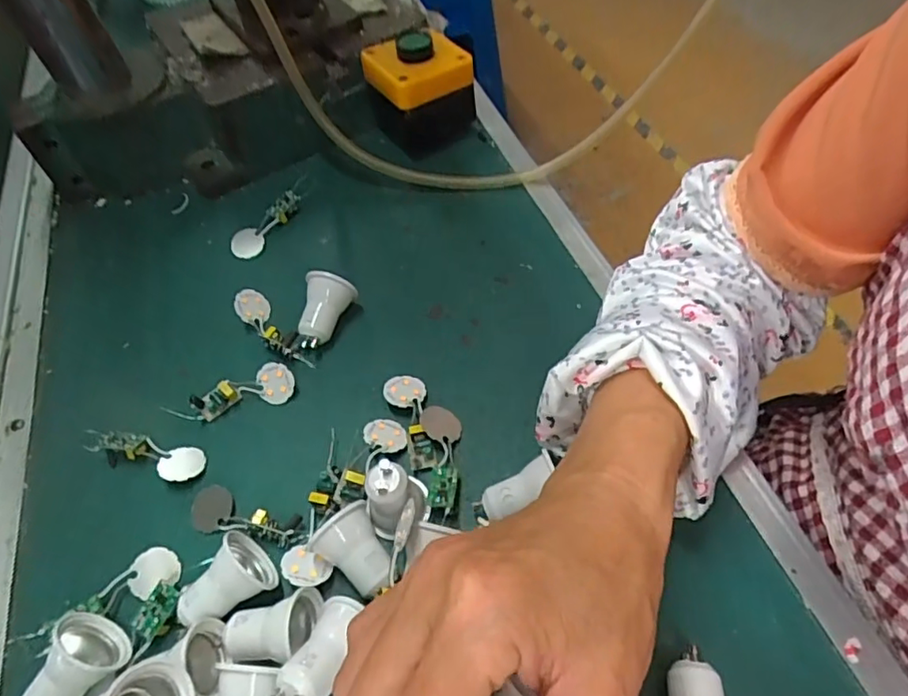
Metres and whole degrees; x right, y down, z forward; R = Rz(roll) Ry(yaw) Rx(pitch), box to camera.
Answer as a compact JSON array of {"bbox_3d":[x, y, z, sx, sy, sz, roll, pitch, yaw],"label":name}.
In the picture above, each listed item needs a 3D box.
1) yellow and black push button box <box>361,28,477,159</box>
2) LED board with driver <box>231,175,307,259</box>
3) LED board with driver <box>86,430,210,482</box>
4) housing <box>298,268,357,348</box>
[{"bbox_3d":[-0.028,-0.215,0.473,0.077,0.074,0.071,-26,57,-13],"label":"yellow and black push button box"},{"bbox_3d":[-0.139,-0.103,0.439,0.029,0.010,0.084,27,61,22],"label":"LED board with driver"},{"bbox_3d":[-0.178,0.061,0.327,0.073,0.008,0.021,9,56,11],"label":"LED board with driver"},{"bbox_3d":[-0.081,-0.024,0.363,0.030,0.031,0.040,2,55,7],"label":"housing"}]

